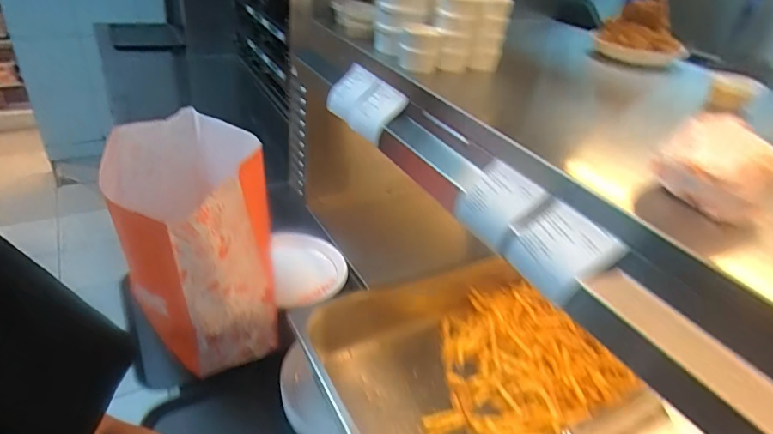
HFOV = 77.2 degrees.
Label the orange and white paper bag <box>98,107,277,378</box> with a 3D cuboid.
[{"bbox_3d":[-0.285,0.040,0.735,0.192,0.292,0.269,-13,39,-27],"label":"orange and white paper bag"}]

